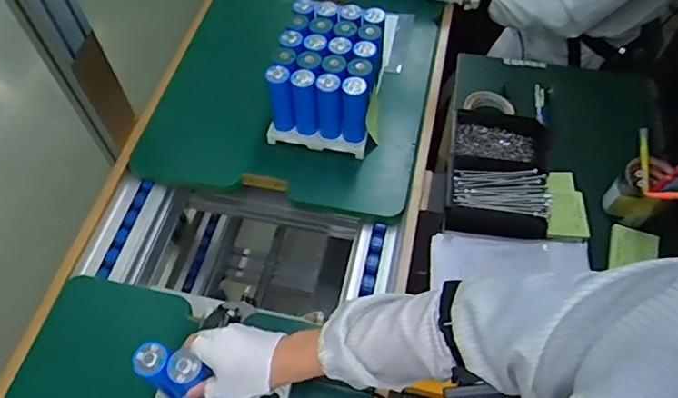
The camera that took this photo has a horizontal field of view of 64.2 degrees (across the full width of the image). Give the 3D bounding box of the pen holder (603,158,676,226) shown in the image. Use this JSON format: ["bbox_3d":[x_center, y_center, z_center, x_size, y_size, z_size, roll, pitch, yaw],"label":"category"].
[{"bbox_3d":[0.479,-0.016,0.863,0.074,0.113,0.085,30,63,18],"label":"pen holder"}]

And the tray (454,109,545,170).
[{"bbox_3d":[0.279,-0.094,0.948,0.165,0.054,0.127,14,59,9],"label":"tray"}]

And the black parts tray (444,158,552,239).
[{"bbox_3d":[0.260,-0.001,0.905,0.164,0.080,0.119,8,58,5],"label":"black parts tray"}]

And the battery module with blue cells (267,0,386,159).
[{"bbox_3d":[-0.016,-0.211,0.965,0.174,0.161,0.215,11,59,8],"label":"battery module with blue cells"}]

